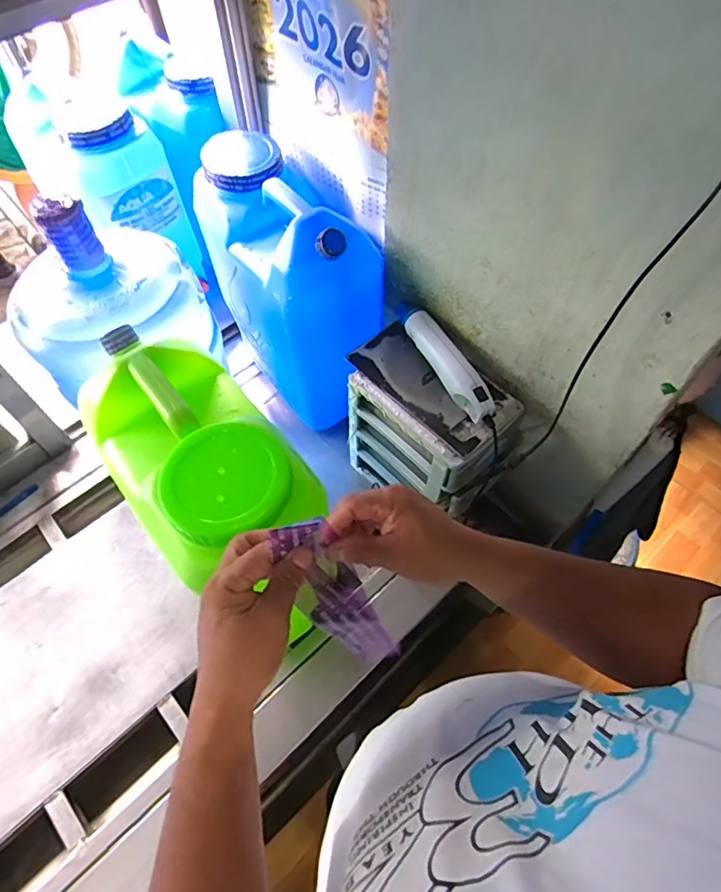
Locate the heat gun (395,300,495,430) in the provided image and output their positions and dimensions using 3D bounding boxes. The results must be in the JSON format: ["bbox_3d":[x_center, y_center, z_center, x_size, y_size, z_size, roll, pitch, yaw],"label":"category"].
[{"bbox_3d":[0.113,-0.127,0.736,0.036,0.049,0.232,-25,61,-13],"label":"heat gun"}]

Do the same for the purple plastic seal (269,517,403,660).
[{"bbox_3d":[-0.021,0.127,0.432,0.050,0.181,0.034,-42,34,-21],"label":"purple plastic seal"}]

